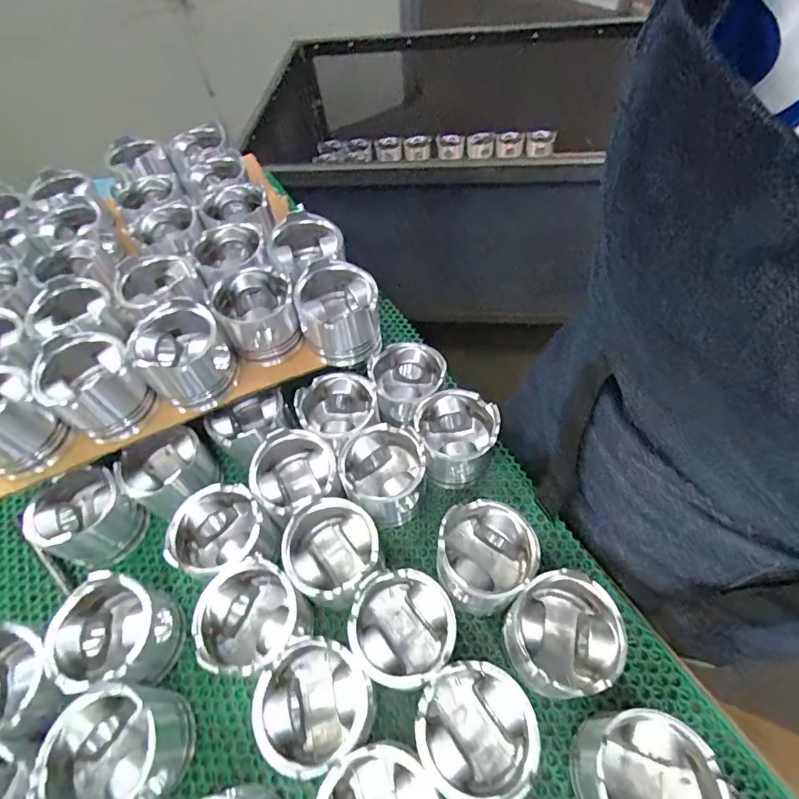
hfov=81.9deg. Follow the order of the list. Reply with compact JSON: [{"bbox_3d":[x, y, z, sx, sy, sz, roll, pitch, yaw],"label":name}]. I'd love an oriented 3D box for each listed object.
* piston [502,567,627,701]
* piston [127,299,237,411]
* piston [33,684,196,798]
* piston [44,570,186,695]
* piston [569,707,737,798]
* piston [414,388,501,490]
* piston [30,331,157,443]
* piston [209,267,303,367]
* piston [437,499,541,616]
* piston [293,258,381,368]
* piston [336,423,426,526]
[{"bbox_3d":[0.147,0.213,0.416,0.092,0.085,0.093,-3,53,4],"label":"piston"},{"bbox_3d":[-0.235,-0.046,0.505,0.090,0.082,0.085,-39,59,-20],"label":"piston"},{"bbox_3d":[-0.235,0.296,0.387,0.081,0.078,0.087,-13,53,-3],"label":"piston"},{"bbox_3d":[-0.264,0.223,0.433,0.088,0.083,0.086,-3,53,4],"label":"piston"},{"bbox_3d":[0.192,0.294,0.358,0.096,0.077,0.094,-15,53,-4],"label":"piston"},{"bbox_3d":[0.065,0.047,0.541,0.090,0.081,0.087,-3,53,4],"label":"piston"},{"bbox_3d":[-0.323,-0.017,0.487,0.091,0.081,0.083,33,64,27],"label":"piston"},{"bbox_3d":[-0.164,-0.099,0.539,0.084,0.071,0.085,-3,53,4],"label":"piston"},{"bbox_3d":[0.084,0.159,0.459,0.090,0.083,0.093,-3,53,4],"label":"piston"},{"bbox_3d":[-0.072,-0.101,0.541,0.089,0.086,0.092,-2,55,2],"label":"piston"},{"bbox_3d":[-0.017,0.087,0.516,0.093,0.081,0.096,-3,53,4],"label":"piston"}]

